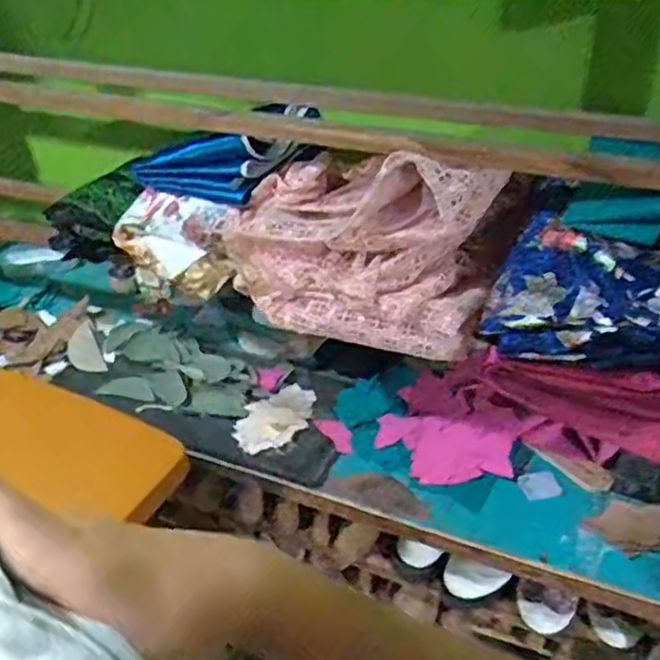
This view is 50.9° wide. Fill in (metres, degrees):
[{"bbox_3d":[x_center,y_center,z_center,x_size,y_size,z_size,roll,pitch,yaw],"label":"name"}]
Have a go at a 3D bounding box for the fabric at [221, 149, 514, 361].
[{"bbox_3d":[0.029,-0.117,0.887,0.338,0.210,0.149,16,38,25],"label":"fabric"}]

